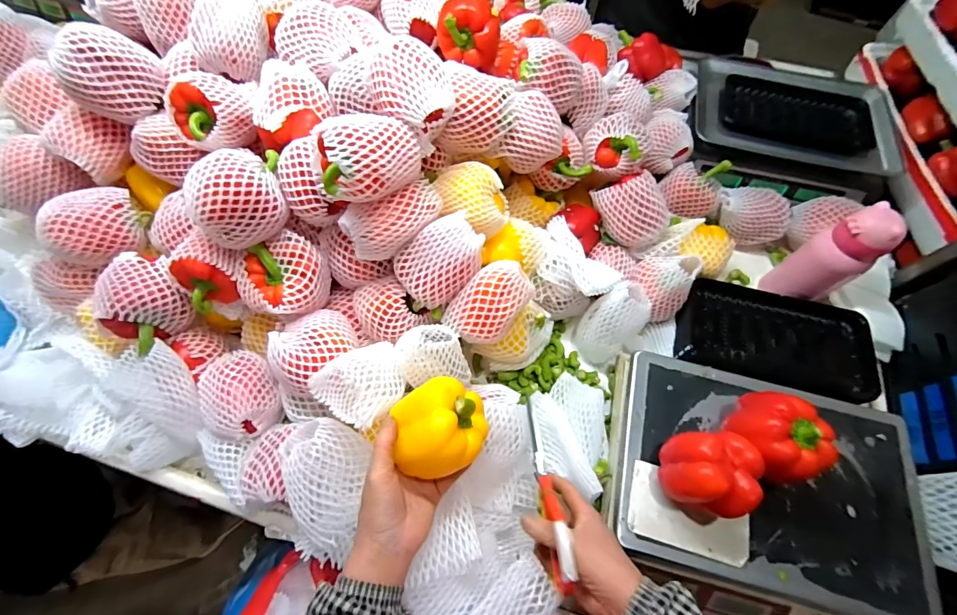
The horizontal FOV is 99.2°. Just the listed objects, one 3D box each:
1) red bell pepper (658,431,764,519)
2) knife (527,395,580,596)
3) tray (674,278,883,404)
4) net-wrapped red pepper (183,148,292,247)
[{"bbox_3d":[0.238,0.175,0.430,0.080,0.080,0.077,8,63,2],"label":"red bell pepper"},{"bbox_3d":[0.072,0.188,0.452,0.016,0.034,0.197,-3,33,-4],"label":"knife"},{"bbox_3d":[0.419,0.037,0.582,0.249,0.032,0.140,15,64,6],"label":"tray"},{"bbox_3d":[-0.278,-0.130,0.470,0.101,0.075,0.090,-16,65,-10],"label":"net-wrapped red pepper"}]

